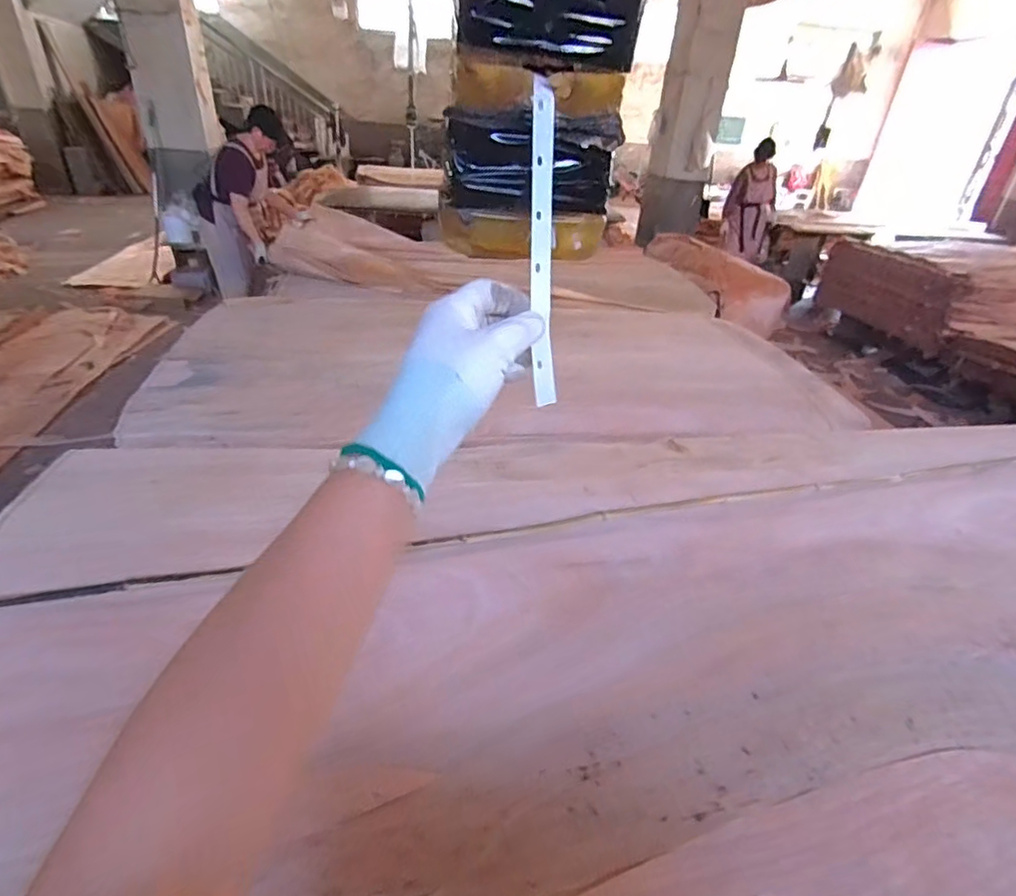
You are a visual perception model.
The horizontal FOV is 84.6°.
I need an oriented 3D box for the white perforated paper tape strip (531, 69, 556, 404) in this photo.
[{"bbox_3d":[0.023,-0.132,0.366,0.013,0.203,0.018,-2,5,-8],"label":"white perforated paper tape strip"}]

